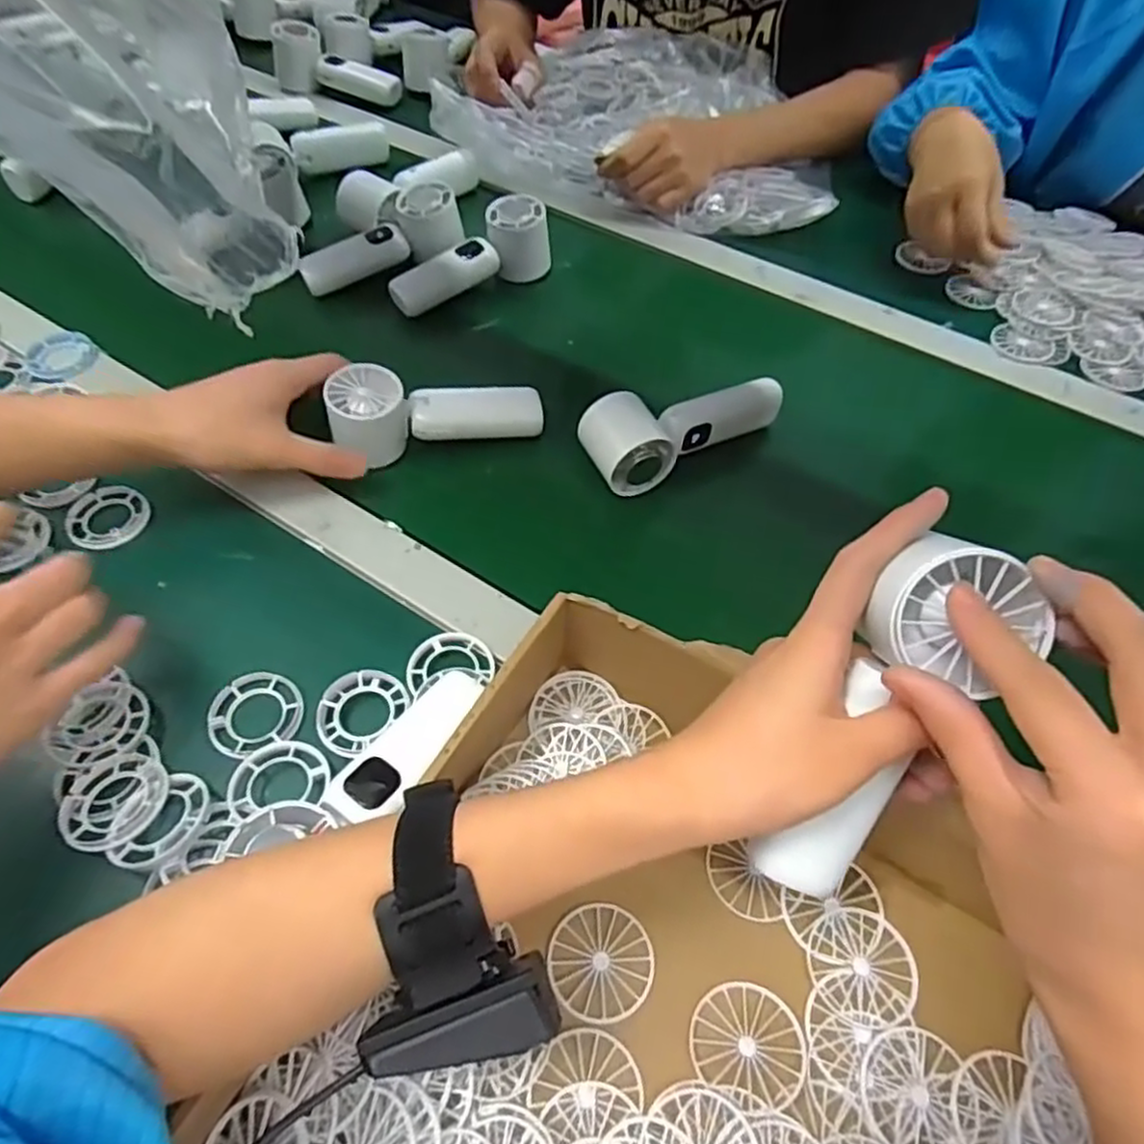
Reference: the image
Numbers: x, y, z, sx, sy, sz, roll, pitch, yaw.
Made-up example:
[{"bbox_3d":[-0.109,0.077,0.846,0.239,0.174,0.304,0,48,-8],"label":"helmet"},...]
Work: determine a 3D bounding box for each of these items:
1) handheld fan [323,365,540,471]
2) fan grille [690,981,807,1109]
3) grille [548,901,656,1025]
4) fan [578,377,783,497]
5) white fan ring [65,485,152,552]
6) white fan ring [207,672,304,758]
[{"bbox_3d":[-0.098,-0.119,0.535,0.149,0.057,0.045,-3,56,-3],"label":"handheld fan"},{"bbox_3d":[0.080,0.213,0.329,0.049,0.007,0.044,16,58,10],"label":"fan grille"},{"bbox_3d":[0.014,0.188,0.350,0.048,0.004,0.050,0,56,0],"label":"grille"},{"bbox_3d":[0.086,-0.106,0.536,0.153,0.044,0.059,-15,58,-10],"label":"fan"},{"bbox_3d":[-0.323,-0.039,0.504,0.050,0.010,0.054,0,56,0],"label":"white fan ring"},{"bbox_3d":[-0.185,0.082,0.421,0.051,0.012,0.052,0,56,0],"label":"white fan ring"}]

